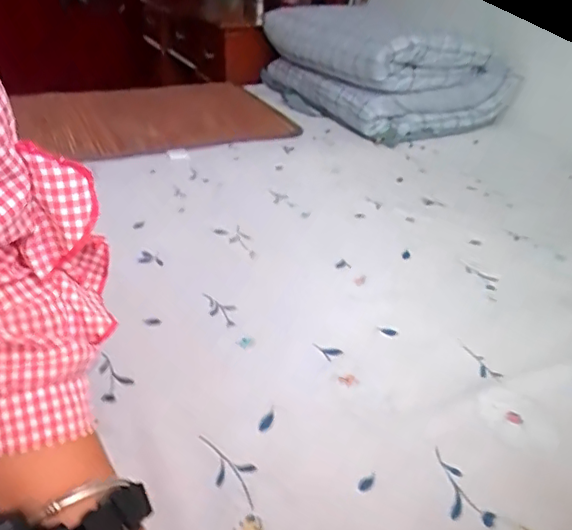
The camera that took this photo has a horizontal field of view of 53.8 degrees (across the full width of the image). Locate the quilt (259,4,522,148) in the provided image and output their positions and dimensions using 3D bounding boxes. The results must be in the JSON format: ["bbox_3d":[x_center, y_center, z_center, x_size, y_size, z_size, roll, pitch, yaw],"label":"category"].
[{"bbox_3d":[0.217,-0.540,1.577,0.331,0.283,0.883,-11,31,-24],"label":"quilt"}]

